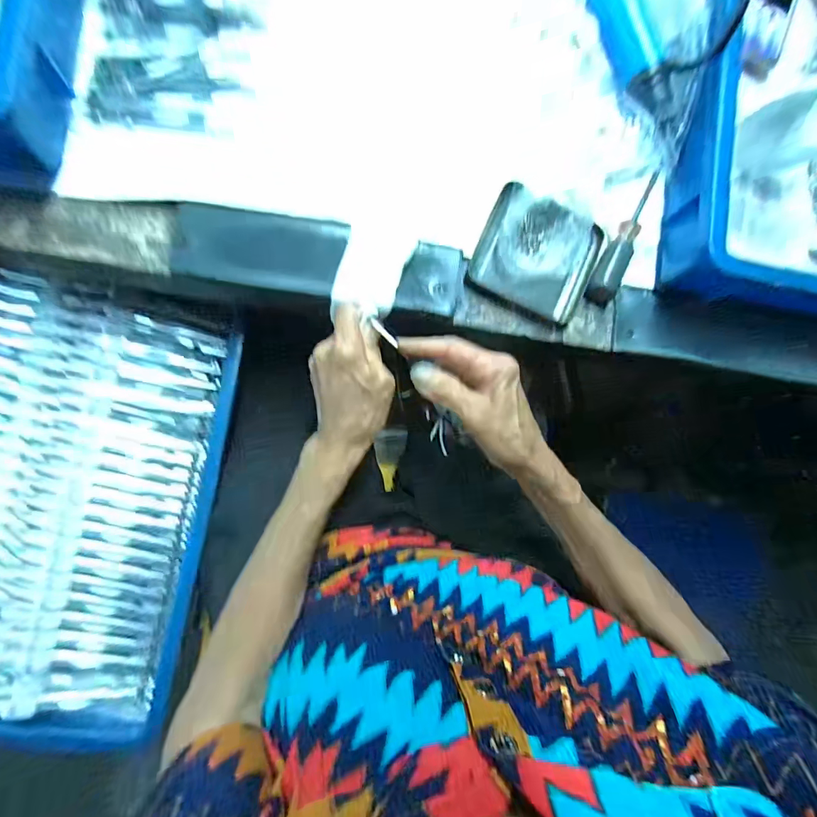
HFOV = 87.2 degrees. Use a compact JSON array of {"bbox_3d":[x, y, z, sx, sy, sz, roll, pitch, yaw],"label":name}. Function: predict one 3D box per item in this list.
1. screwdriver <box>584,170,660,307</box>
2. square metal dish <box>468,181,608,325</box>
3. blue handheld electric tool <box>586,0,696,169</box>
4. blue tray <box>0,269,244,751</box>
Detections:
[{"bbox_3d":[0.184,-0.146,0.361,0.023,0.017,0.127,30,82,-5],"label":"screwdriver"},{"bbox_3d":[0.109,-0.127,0.353,0.099,0.024,0.087,22,82,-6],"label":"square metal dish"},{"bbox_3d":[0.180,-0.319,0.350,0.033,0.031,0.227,-25,89,-10],"label":"blue handheld electric tool"},{"bbox_3d":[-0.349,0.093,0.400,0.314,0.045,0.421,11,84,-8],"label":"blue tray"}]

